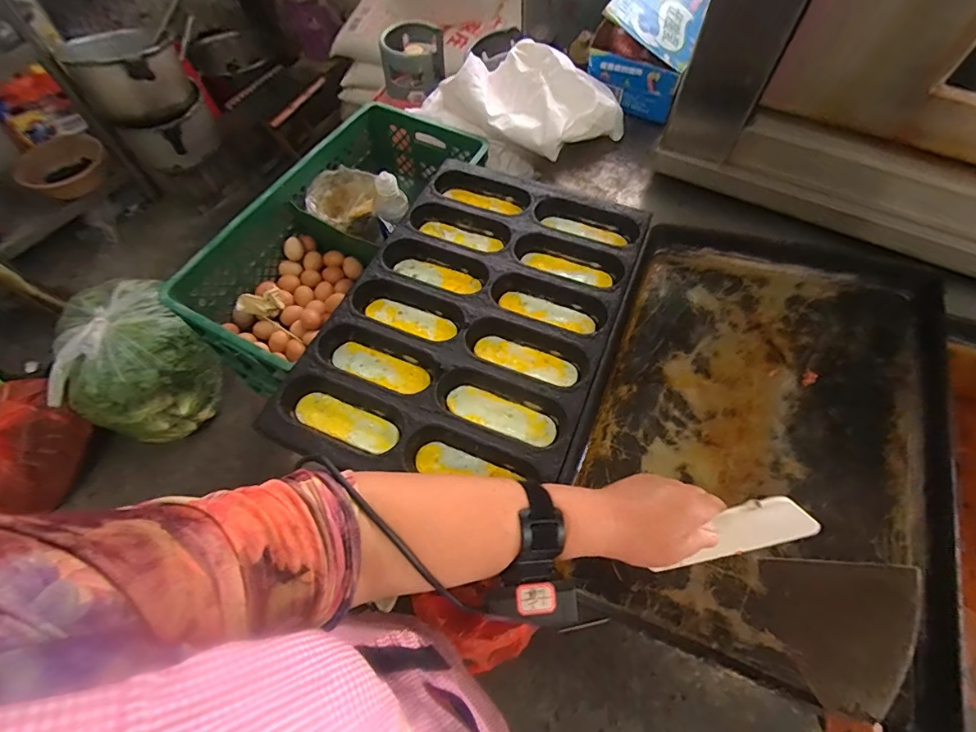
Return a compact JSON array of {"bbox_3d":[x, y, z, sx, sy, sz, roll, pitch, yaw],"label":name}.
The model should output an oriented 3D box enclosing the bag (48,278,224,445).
[{"bbox_3d":[-1.042,-0.028,1.359,0.387,0.305,0.412,-38,67,-18],"label":"bag"}]

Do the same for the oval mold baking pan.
[{"bbox_3d":[-0.012,-0.087,0.709,0.402,0.032,0.589,20,63,11],"label":"oval mold baking pan"}]

